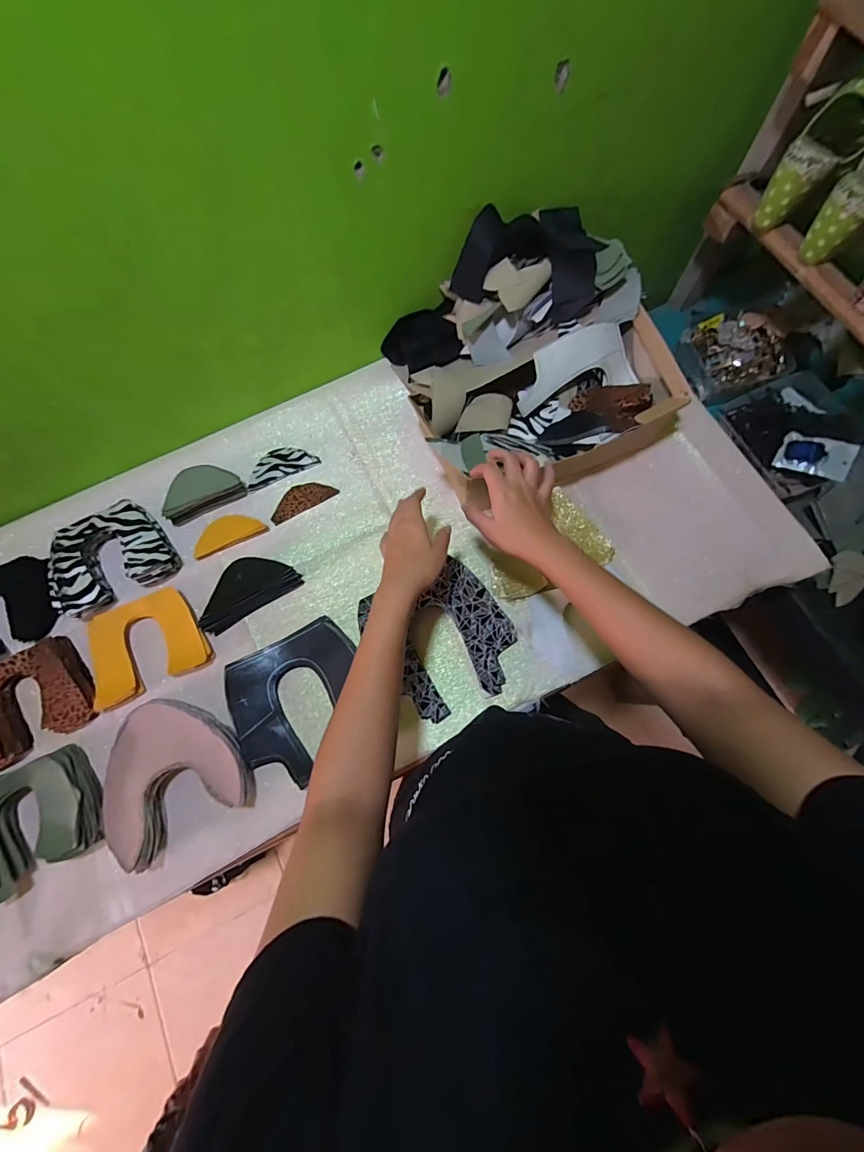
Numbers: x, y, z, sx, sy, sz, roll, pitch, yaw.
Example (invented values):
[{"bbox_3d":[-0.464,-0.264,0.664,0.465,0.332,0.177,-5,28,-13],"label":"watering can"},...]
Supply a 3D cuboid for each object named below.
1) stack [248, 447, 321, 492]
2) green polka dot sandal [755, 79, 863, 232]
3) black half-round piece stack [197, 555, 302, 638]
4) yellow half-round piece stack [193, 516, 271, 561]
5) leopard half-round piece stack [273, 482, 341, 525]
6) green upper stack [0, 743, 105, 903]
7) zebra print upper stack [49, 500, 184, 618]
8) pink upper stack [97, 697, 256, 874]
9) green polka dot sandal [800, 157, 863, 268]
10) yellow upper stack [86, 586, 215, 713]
[{"bbox_3d":[-0.239,-0.176,0.668,0.112,0.009,0.049,-25,75,-5],"label":"stack"},{"bbox_3d":[0.478,-0.532,0.541,0.051,0.144,0.078,-11,72,-27],"label":"green polka dot sandal"},{"bbox_3d":[-0.265,0.017,0.599,0.143,0.031,0.063,-32,76,-7],"label":"black half-round piece stack"},{"bbox_3d":[-0.306,-0.065,0.636,0.109,0.010,0.049,-26,75,-6],"label":"yellow half-round piece stack"},{"bbox_3d":[-0.202,-0.121,0.656,0.105,0.008,0.045,-28,75,-6],"label":"leopard half-round piece stack"},{"bbox_3d":[-0.498,0.300,0.517,0.166,0.046,0.136,-31,76,-7],"label":"green upper stack"},{"bbox_3d":[-0.464,-0.029,0.614,0.162,0.057,0.133,-29,75,-6],"label":"zebra print upper stack"},{"bbox_3d":[-0.328,0.240,0.533,0.170,0.048,0.174,-30,75,-6],"label":"pink upper stack"},{"bbox_3d":[0.540,-0.465,0.525,0.080,0.143,0.078,43,80,12],"label":"green polka dot sandal"},{"bbox_3d":[-0.398,0.095,0.583,0.157,0.026,0.123,-26,75,-5],"label":"yellow upper stack"}]

